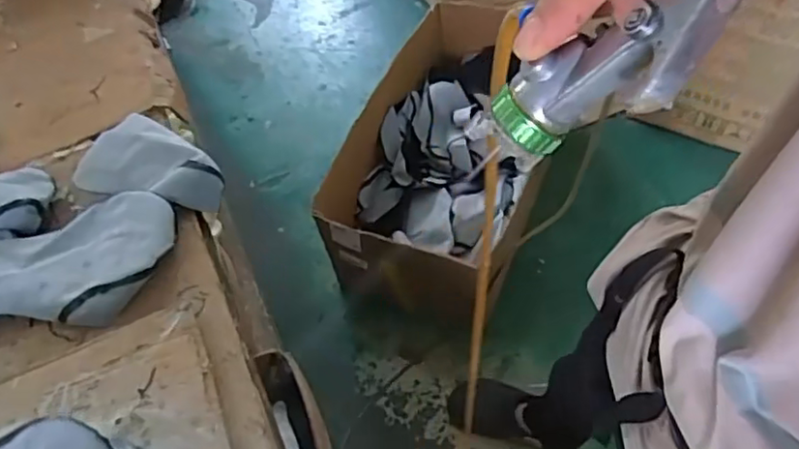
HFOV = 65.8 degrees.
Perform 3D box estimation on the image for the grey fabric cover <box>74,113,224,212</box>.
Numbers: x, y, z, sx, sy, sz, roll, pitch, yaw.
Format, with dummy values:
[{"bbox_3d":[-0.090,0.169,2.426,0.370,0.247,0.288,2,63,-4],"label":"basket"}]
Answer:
[{"bbox_3d":[-0.381,-0.087,0.961,0.277,0.076,0.138,16,53,34],"label":"grey fabric cover"}]

